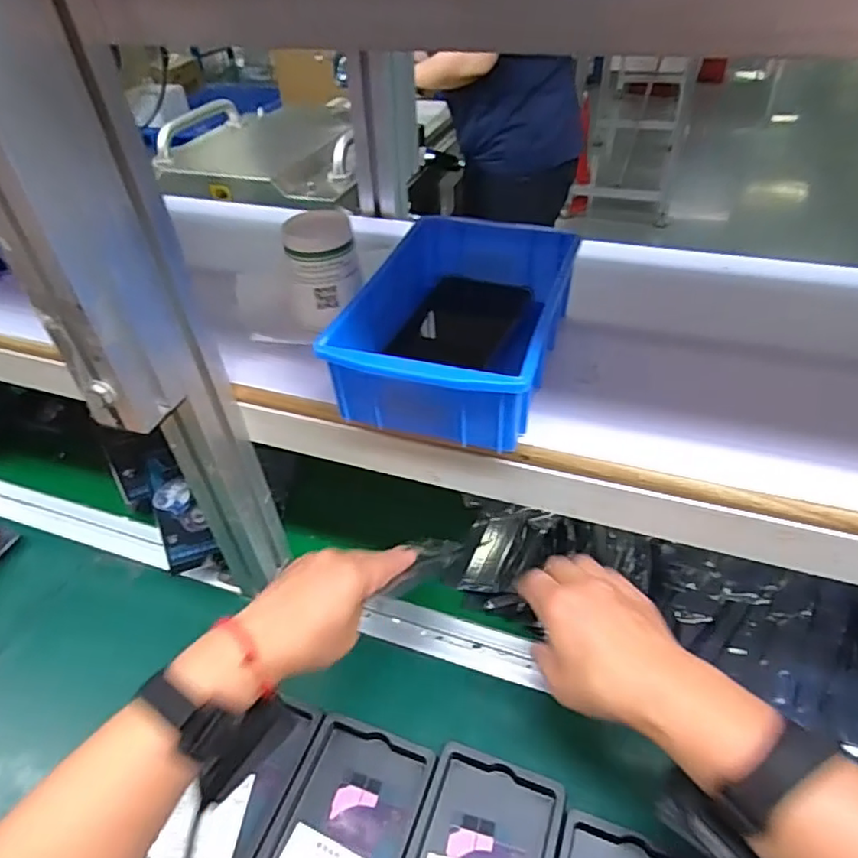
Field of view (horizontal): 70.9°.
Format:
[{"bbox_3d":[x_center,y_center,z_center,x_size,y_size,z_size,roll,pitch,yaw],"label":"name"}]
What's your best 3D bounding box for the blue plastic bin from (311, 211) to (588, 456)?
[{"bbox_3d":[0.023,-0.076,0.421,0.130,0.052,0.190,11,44,16],"label":"blue plastic bin"}]

